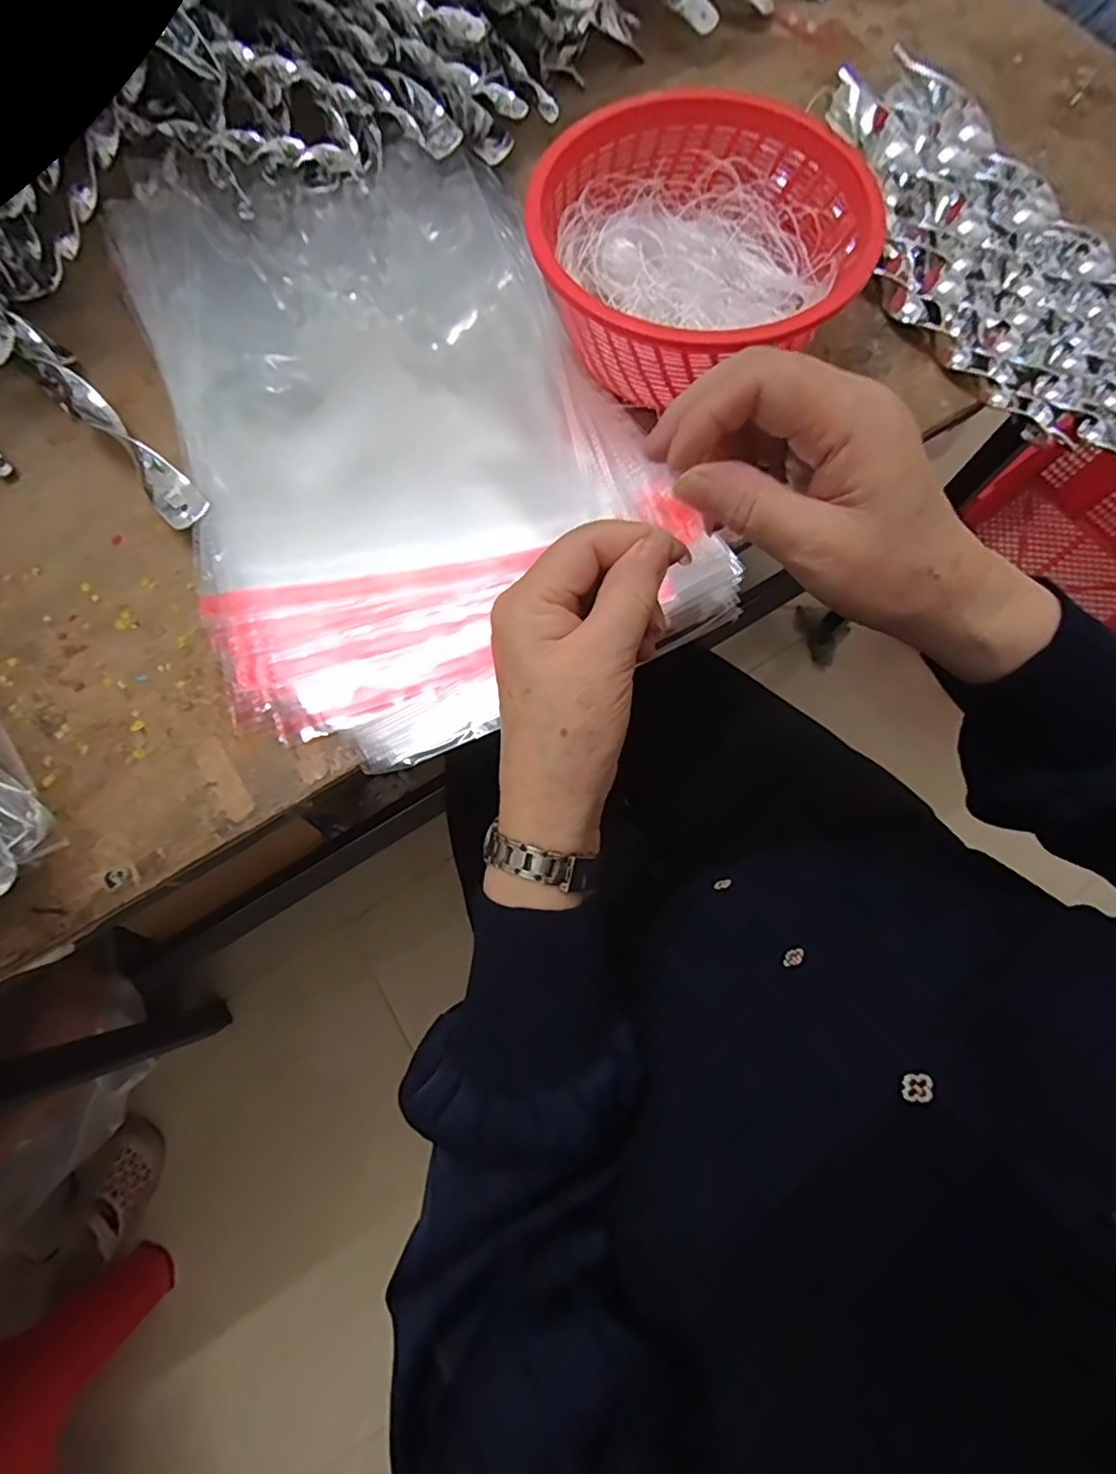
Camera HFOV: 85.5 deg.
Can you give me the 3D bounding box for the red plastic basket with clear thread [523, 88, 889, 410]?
[{"bbox_3d":[0.075,-0.272,0.344,0.171,0.068,0.170,-5,75,-2],"label":"red plastic basket with clear thread"}]

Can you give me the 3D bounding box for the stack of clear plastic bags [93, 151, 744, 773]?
[{"bbox_3d":[-0.102,-0.202,0.374,0.259,0.031,0.424,-22,74,-6],"label":"stack of clear plastic bags"}]

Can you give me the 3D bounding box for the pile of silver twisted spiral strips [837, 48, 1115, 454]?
[{"bbox_3d":[0.267,-0.300,0.374,0.111,0.037,0.286,-31,78,-8],"label":"pile of silver twisted spiral strips"}]

